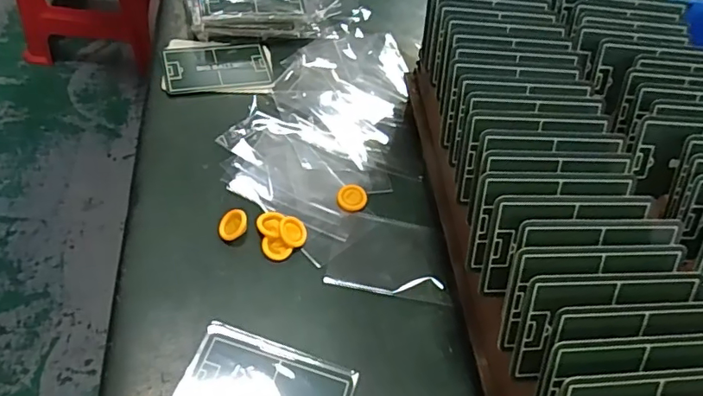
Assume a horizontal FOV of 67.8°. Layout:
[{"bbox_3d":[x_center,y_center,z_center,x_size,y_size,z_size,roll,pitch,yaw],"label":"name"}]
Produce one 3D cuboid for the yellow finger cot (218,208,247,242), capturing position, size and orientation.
[{"bbox_3d":[-0.075,0.017,0.333,0.016,0.004,0.021,22,84,14],"label":"yellow finger cot"}]

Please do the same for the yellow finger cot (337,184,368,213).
[{"bbox_3d":[0.000,0.001,0.365,0.020,0.008,0.020,5,52,-6],"label":"yellow finger cot"}]

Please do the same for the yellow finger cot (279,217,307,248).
[{"bbox_3d":[-0.038,0.022,0.338,0.018,0.005,0.020,-7,79,-27],"label":"yellow finger cot"}]

